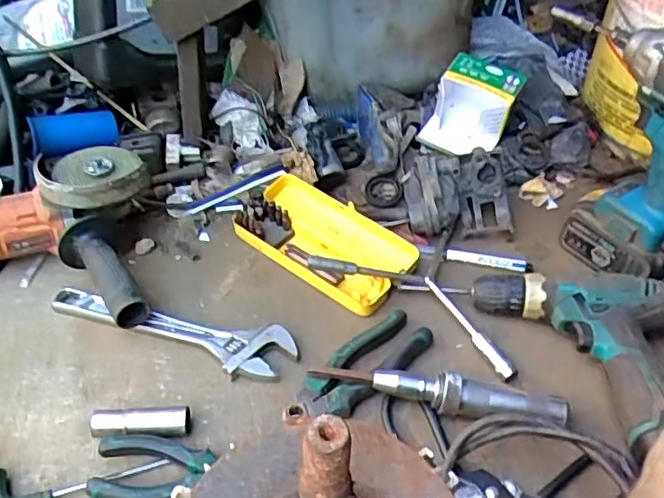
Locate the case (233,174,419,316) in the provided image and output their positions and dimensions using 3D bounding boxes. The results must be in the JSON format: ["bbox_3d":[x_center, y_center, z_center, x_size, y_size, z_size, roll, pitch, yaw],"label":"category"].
[{"bbox_3d":[-0.006,-0.009,0.696,0.184,0.043,0.110,26,46,22],"label":"case"}]

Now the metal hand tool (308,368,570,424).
[{"bbox_3d":[0.089,0.122,0.539,0.209,0.031,0.025,9,42,5],"label":"metal hand tool"}]

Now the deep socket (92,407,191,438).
[{"bbox_3d":[-0.155,0.142,0.516,0.075,0.022,0.021,-1,42,-7],"label":"deep socket"}]

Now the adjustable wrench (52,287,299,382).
[{"bbox_3d":[-0.148,0.076,0.589,0.227,0.026,0.056,9,44,6],"label":"adjustable wrench"}]

